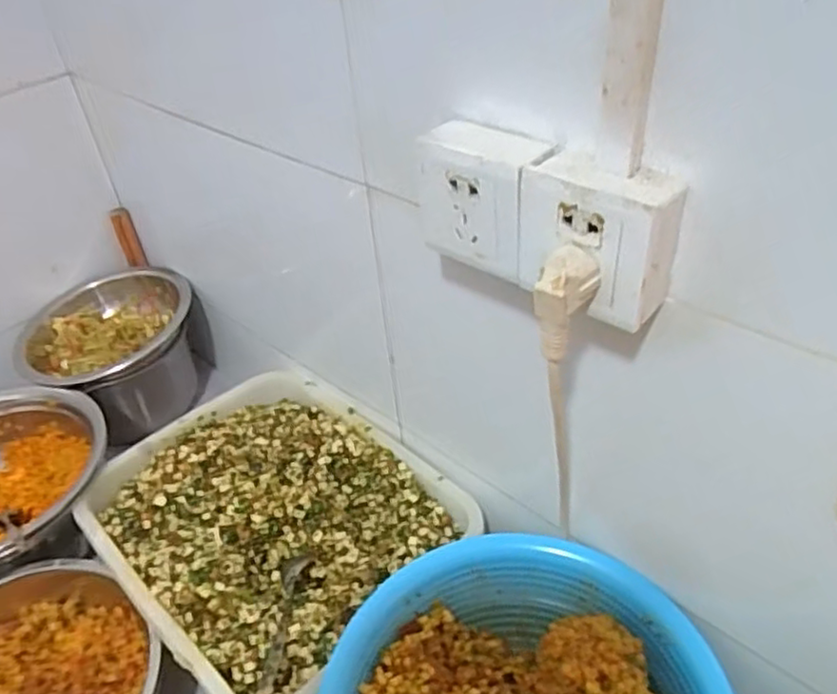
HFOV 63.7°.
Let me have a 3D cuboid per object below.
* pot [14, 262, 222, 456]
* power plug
[{"bbox_3d":[-0.416,0.028,0.967,0.244,0.166,0.205,-19,39,-17],"label":"pot"},{"bbox_3d":[0.088,-0.025,0.404,0.033,0.066,0.027,-34,45,-32],"label":"power plug"}]

